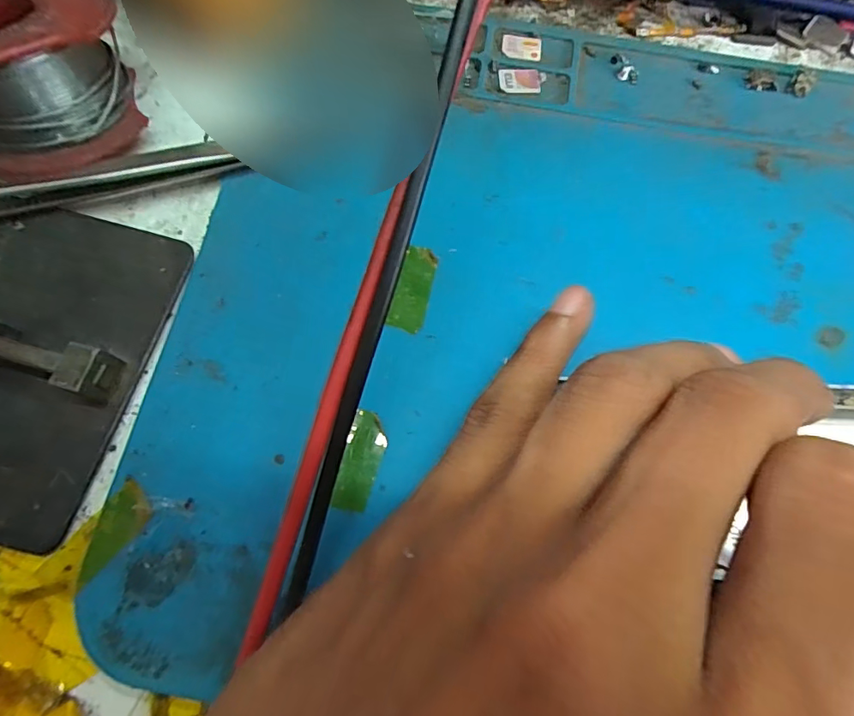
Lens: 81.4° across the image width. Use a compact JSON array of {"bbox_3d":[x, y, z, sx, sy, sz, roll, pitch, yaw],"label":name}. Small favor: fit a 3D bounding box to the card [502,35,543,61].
[{"bbox_3d":[0.030,-0.098,0.157,0.013,0.004,0.009,4,75,-3],"label":"card"}]

